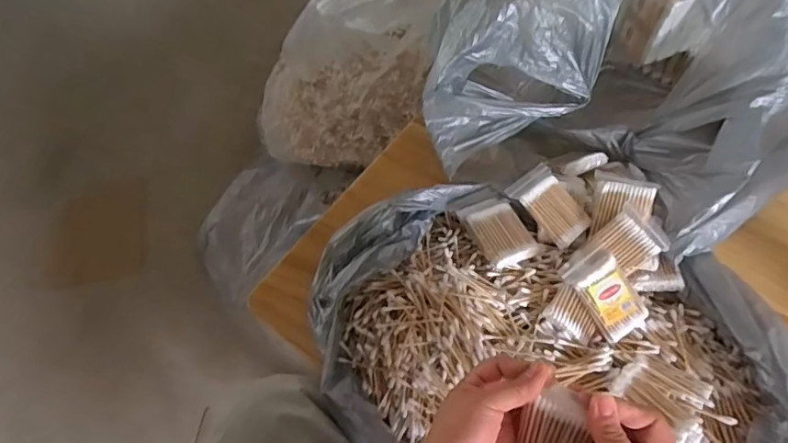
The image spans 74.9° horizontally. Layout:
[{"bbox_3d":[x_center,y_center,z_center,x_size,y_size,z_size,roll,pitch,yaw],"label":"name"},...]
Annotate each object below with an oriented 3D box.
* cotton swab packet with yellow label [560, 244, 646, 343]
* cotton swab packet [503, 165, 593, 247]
[{"bbox_3d":[0.220,0.073,0.527,0.058,0.017,0.089,-34,83,-17],"label":"cotton swab packet with yellow label"},{"bbox_3d":[0.176,-0.021,0.575,0.061,0.022,0.089,-39,66,-16],"label":"cotton swab packet"}]

